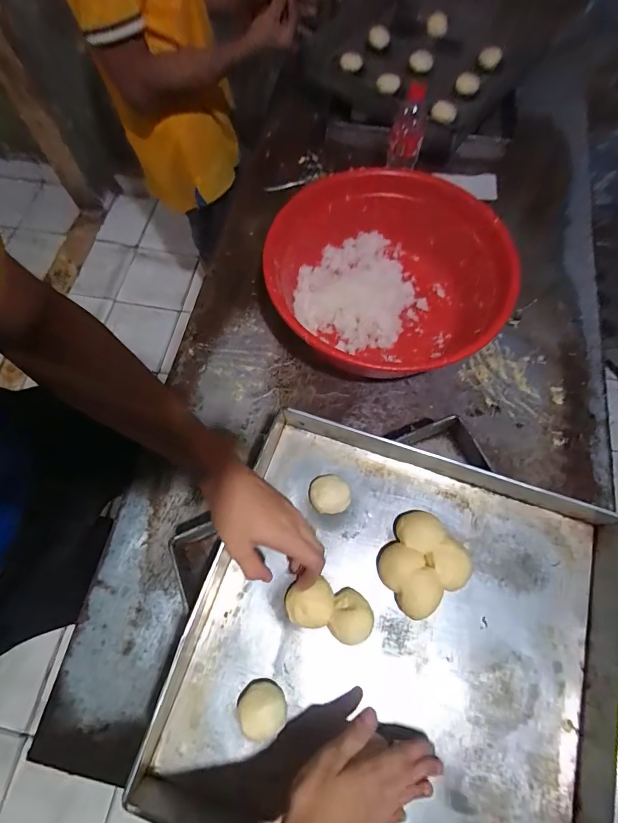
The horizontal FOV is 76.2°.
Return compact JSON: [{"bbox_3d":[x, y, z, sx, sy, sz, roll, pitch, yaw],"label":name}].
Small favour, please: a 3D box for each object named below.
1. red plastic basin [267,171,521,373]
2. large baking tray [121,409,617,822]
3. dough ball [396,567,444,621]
[{"bbox_3d":[0.130,-0.246,0.726,0.412,0.146,0.392,-16,70,-5],"label":"red plastic basin"},{"bbox_3d":[0.110,0.275,0.470,0.486,0.064,0.472,18,71,6],"label":"large baking tray"},{"bbox_3d":[0.138,0.225,0.485,0.048,0.036,0.059,40,75,13],"label":"dough ball"}]

